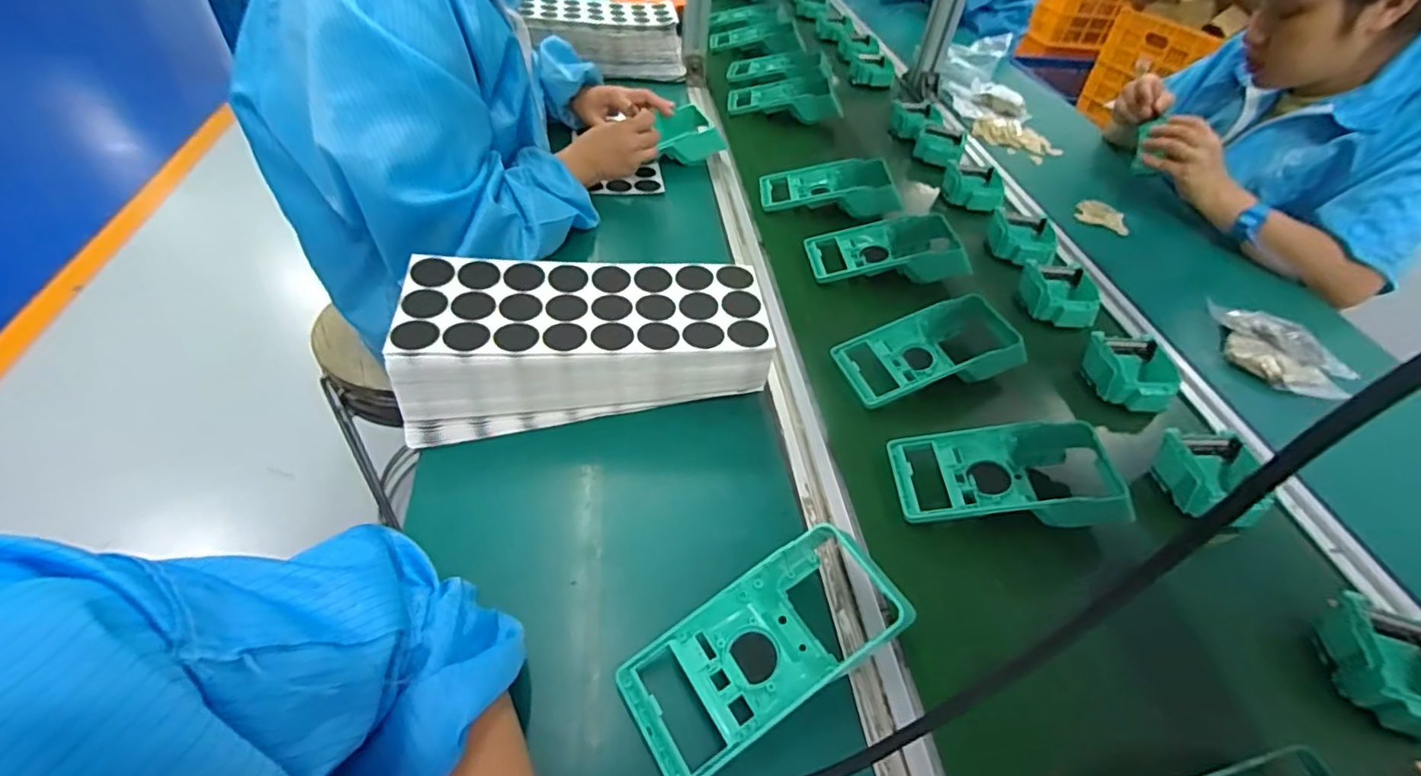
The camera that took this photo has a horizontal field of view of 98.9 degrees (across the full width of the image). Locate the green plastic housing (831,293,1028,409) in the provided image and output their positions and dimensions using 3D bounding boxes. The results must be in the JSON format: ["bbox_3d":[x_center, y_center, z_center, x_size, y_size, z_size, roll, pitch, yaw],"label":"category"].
[{"bbox_3d":[0.218,-0.035,0.612,0.176,0.049,0.090,-10,49,-16],"label":"green plastic housing"}]

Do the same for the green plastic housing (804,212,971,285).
[{"bbox_3d":[0.210,-0.166,0.734,0.181,0.048,0.098,2,47,-6],"label":"green plastic housing"}]

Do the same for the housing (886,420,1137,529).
[{"bbox_3d":[0.247,0.075,0.512,0.177,0.058,0.085,3,47,-5],"label":"housing"}]

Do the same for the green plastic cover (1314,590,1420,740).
[{"bbox_3d":[0.491,0.200,0.434,0.081,0.038,0.082,10,47,2],"label":"green plastic cover"}]

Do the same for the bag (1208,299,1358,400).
[{"bbox_3d":[0.641,-0.041,0.690,0.150,0.030,0.118,39,54,25],"label":"bag"}]

